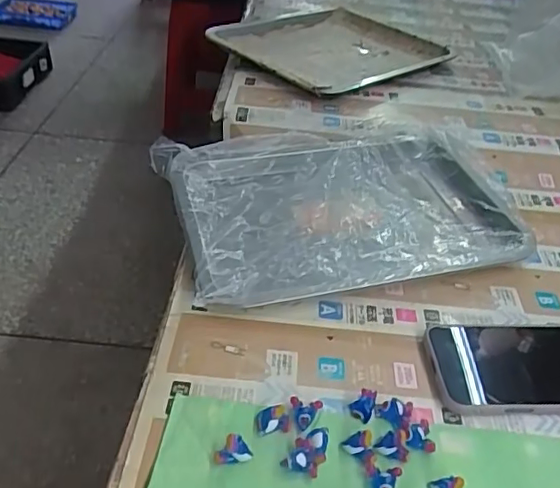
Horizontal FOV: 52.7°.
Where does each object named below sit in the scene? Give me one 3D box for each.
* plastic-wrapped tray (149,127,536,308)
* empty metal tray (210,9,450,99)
[{"bbox_3d":[0.058,-0.040,0.541,0.304,0.033,0.228,-8,43,-16],"label":"plastic-wrapped tray"},{"bbox_3d":[0.078,-0.292,0.823,0.291,0.024,0.262,-29,52,-34],"label":"empty metal tray"}]

